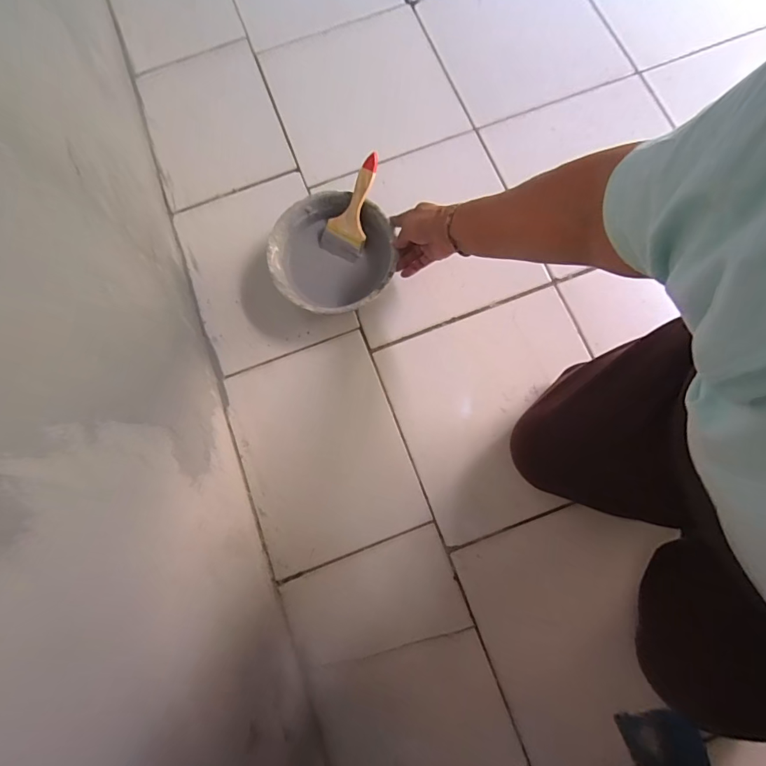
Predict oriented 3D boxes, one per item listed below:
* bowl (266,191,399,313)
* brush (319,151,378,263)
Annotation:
[{"bbox_3d":[-0.076,-0.193,0.670,0.187,0.066,0.188,0,78,0],"label":"bowl"},{"bbox_3d":[-0.046,-0.275,0.665,0.067,0.013,0.155,24,111,5],"label":"brush"}]

